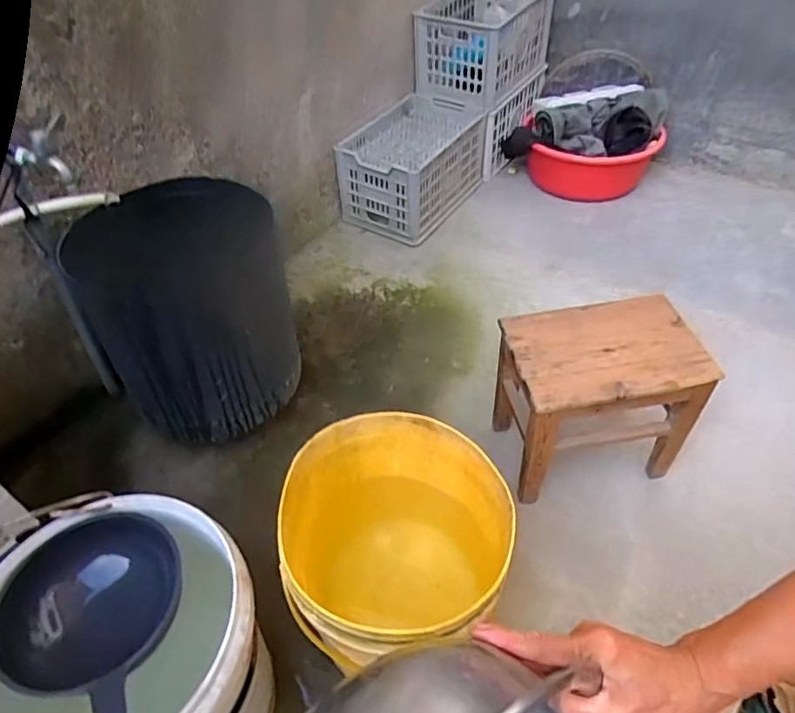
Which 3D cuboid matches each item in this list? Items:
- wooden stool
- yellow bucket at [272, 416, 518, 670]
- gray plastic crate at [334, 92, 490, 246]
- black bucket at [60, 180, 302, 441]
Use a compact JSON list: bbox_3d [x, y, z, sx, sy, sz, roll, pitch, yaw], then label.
[{"bbox_3d":[0.346,0.084,1.056,0.336,0.302,0.242,-3,48,-8],"label":"wooden stool"},{"bbox_3d":[-0.006,0.290,0.821,0.290,0.310,0.288,3,48,-3],"label":"yellow bucket"},{"bbox_3d":[0.081,-0.616,1.775,0.283,0.247,0.492,30,52,21],"label":"gray plastic crate"},{"bbox_3d":[-0.385,-0.089,1.080,0.340,0.372,0.324,-19,52,-21],"label":"black bucket"}]

